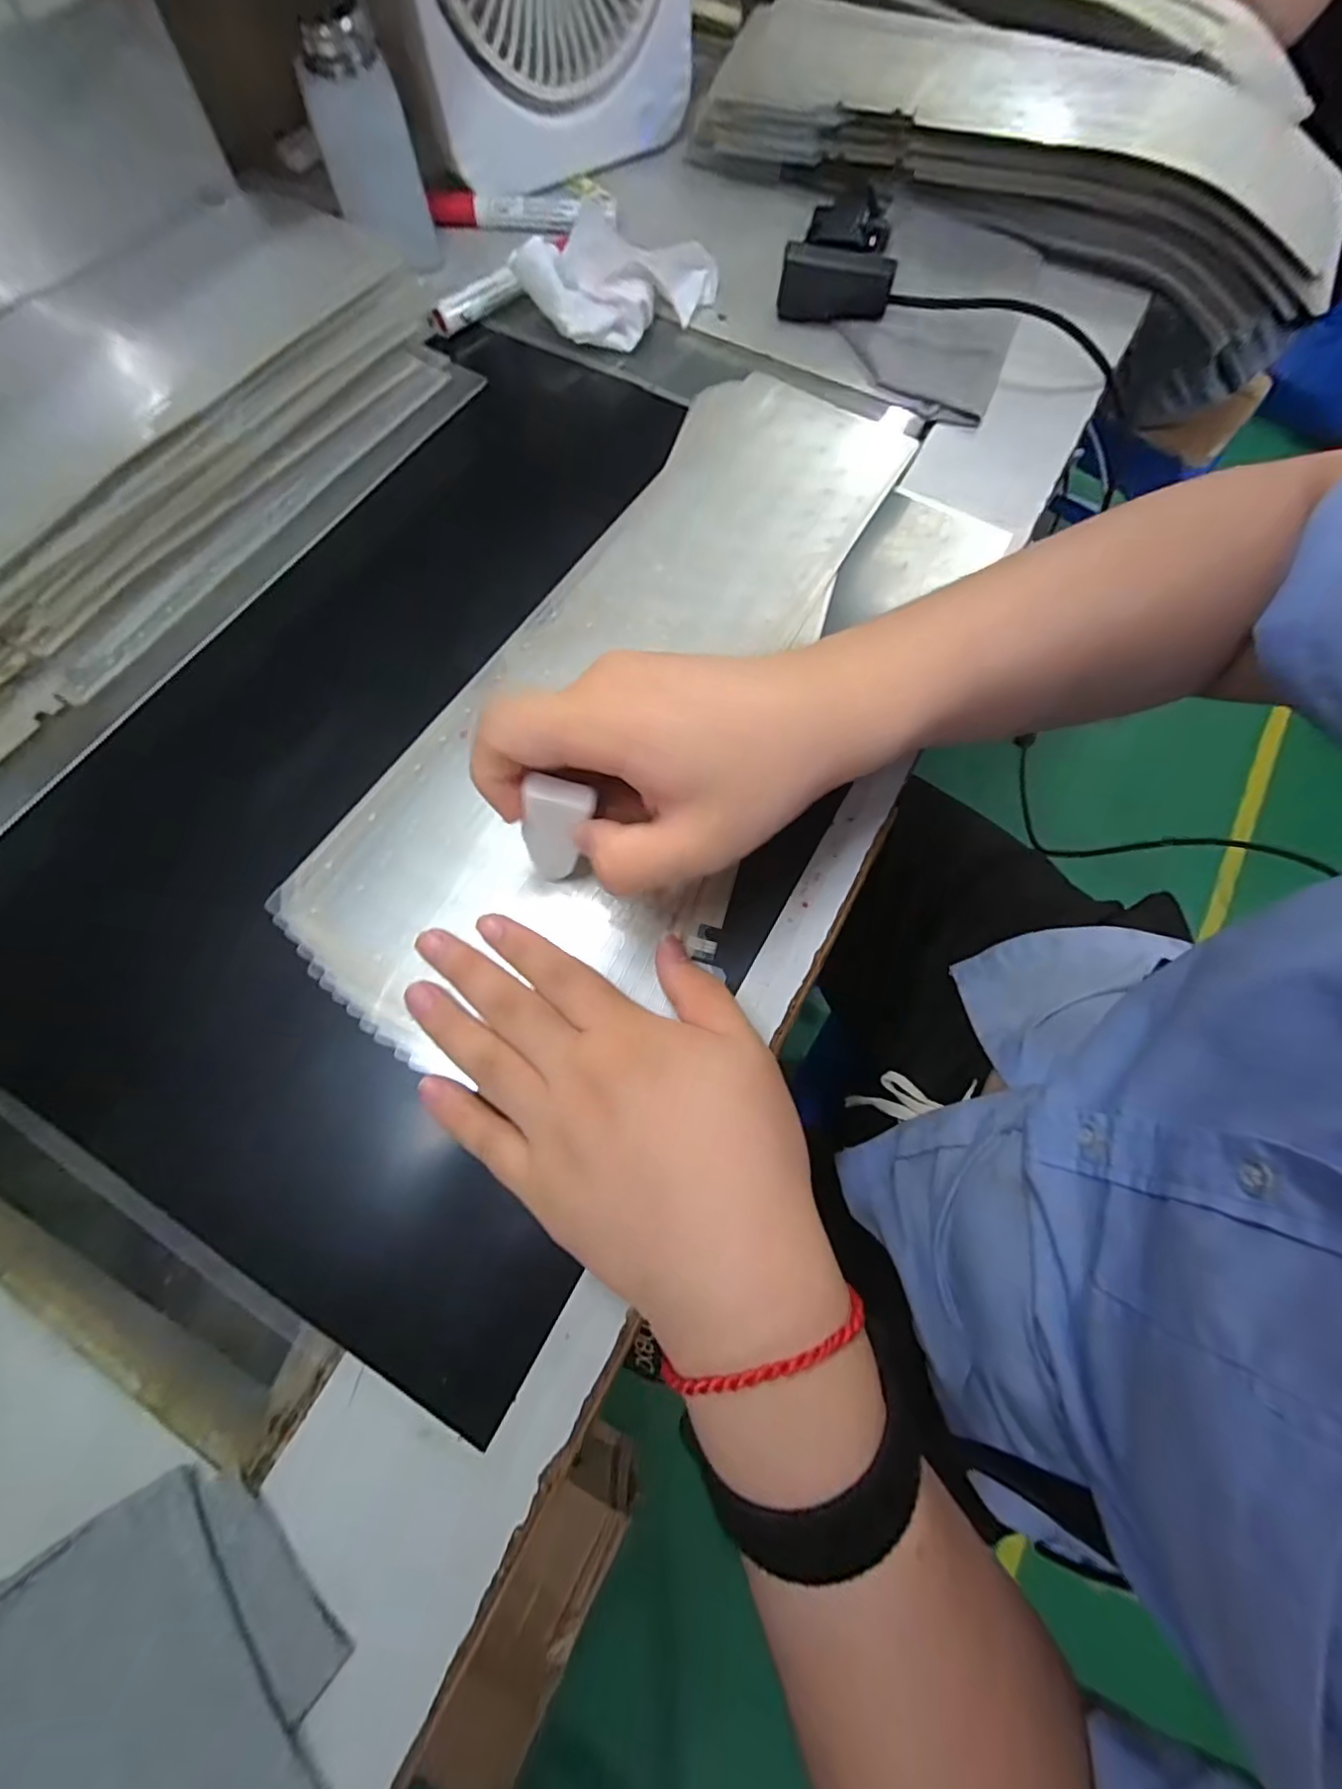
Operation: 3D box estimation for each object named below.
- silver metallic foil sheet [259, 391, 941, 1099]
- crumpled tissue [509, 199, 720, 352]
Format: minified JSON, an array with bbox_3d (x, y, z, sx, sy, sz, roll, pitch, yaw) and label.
[{"bbox_3d":[-0.002,-0.116,0.301,0.167,0.008,0.429,29,73,8],"label":"silver metallic foil sheet"},{"bbox_3d":[-0.027,-0.374,0.367,0.127,0.038,0.054,-13,71,-5],"label":"crumpled tissue"}]

